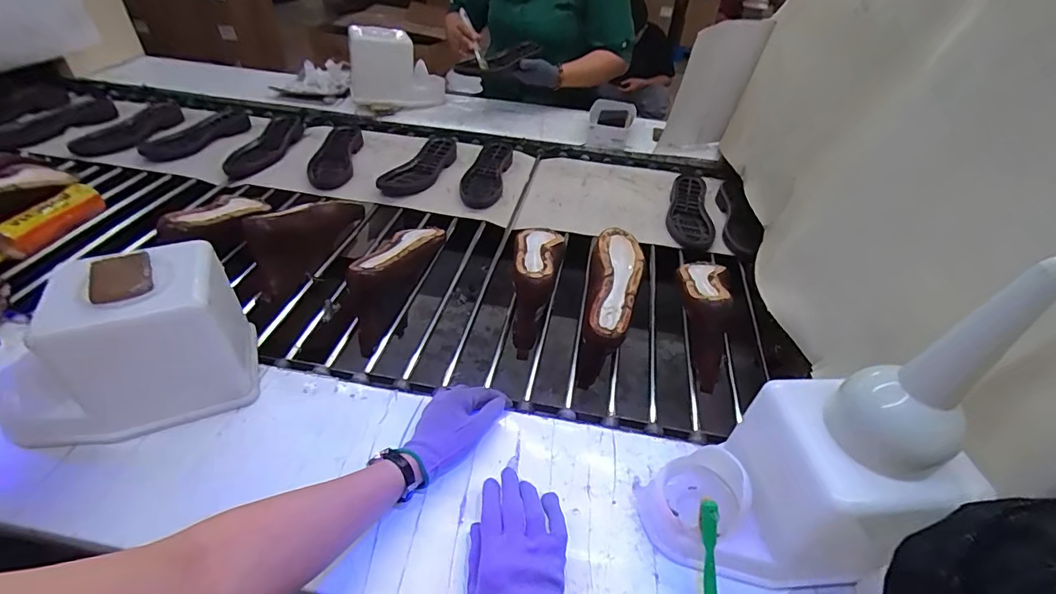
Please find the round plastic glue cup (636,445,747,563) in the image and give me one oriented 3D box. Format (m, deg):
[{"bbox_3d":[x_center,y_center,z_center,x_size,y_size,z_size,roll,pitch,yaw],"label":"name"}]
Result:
[{"bbox_3d":[0.163,0.206,0.479,0.083,0.089,0.085,3,41,-2],"label":"round plastic glue cup"}]

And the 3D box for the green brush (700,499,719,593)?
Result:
[{"bbox_3d":[0.166,0.274,0.427,0.012,0.019,0.172,2,78,-3],"label":"green brush"}]

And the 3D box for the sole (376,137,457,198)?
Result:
[{"bbox_3d":[-0.251,-0.309,1.102,0.093,0.034,0.293,14,42,11],"label":"sole"}]

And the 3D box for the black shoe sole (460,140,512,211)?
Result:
[{"bbox_3d":[-0.096,-0.296,1.119,0.093,0.025,0.285,7,41,3],"label":"black shoe sole"}]

